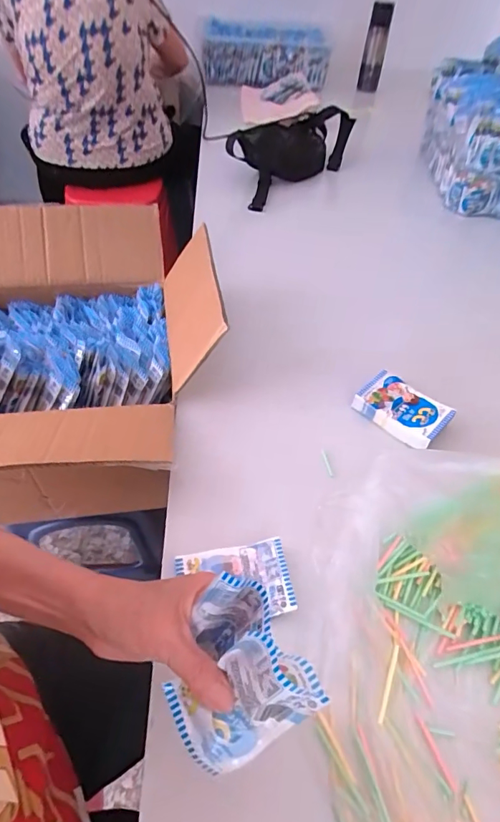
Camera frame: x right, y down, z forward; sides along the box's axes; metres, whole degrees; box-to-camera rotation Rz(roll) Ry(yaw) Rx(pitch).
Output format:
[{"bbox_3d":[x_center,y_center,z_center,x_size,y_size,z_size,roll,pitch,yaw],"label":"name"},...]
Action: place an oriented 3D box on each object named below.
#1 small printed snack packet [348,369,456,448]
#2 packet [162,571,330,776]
[{"bbox_3d":[0.190,-0.004,0.558,0.104,0.021,0.077,38,57,25],"label":"small printed snack packet"},{"bbox_3d":[-0.010,0.164,0.280,0.035,0.097,0.082,14,31,-46],"label":"packet"}]

